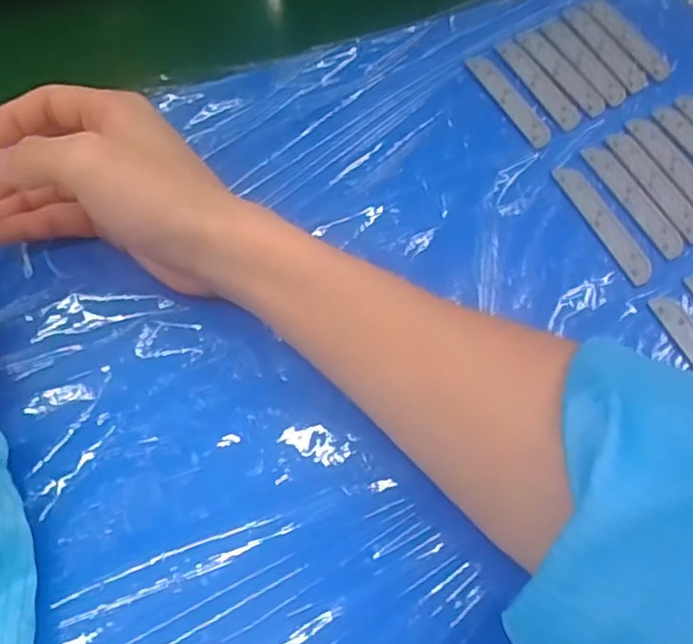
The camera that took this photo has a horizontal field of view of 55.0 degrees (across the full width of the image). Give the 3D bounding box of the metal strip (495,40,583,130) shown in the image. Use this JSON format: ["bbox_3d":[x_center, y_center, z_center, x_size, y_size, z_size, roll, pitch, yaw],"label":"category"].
[{"bbox_3d":[0.116,-0.144,0.400,0.017,0.004,0.080,-20,63,-12],"label":"metal strip"}]

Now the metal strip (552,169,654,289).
[{"bbox_3d":[0.135,-0.054,0.347,0.016,0.004,0.079,-19,63,-12],"label":"metal strip"}]

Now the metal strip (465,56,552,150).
[{"bbox_3d":[0.096,-0.131,0.390,0.016,0.004,0.080,-21,63,-12],"label":"metal strip"}]

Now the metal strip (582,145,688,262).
[{"bbox_3d":[0.154,-0.066,0.356,0.015,0.004,0.079,-21,63,-13],"label":"metal strip"}]

